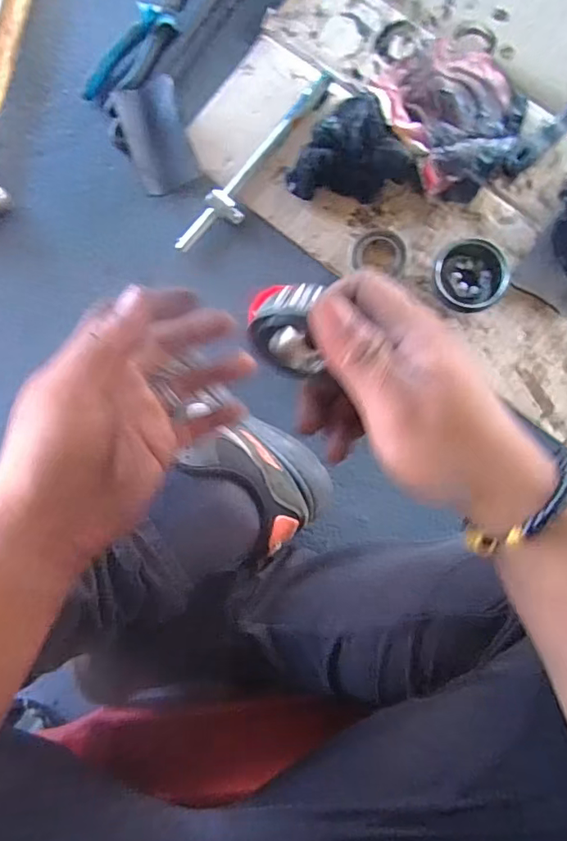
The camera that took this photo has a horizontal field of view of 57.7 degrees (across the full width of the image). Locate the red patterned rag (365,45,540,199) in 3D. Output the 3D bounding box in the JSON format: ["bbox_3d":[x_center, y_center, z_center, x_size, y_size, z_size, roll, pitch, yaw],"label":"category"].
[{"bbox_3d":[0.177,-0.317,0.525,0.135,0.034,0.165,-30,85,2],"label":"red patterned rag"}]

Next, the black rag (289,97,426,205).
[{"bbox_3d":[0.068,-0.276,0.527,0.128,0.045,0.085,-10,86,4],"label":"black rag"}]

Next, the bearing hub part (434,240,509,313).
[{"bbox_3d":[0.184,-0.141,0.516,0.069,0.041,0.064,0,87,4],"label":"bearing hub part"}]

